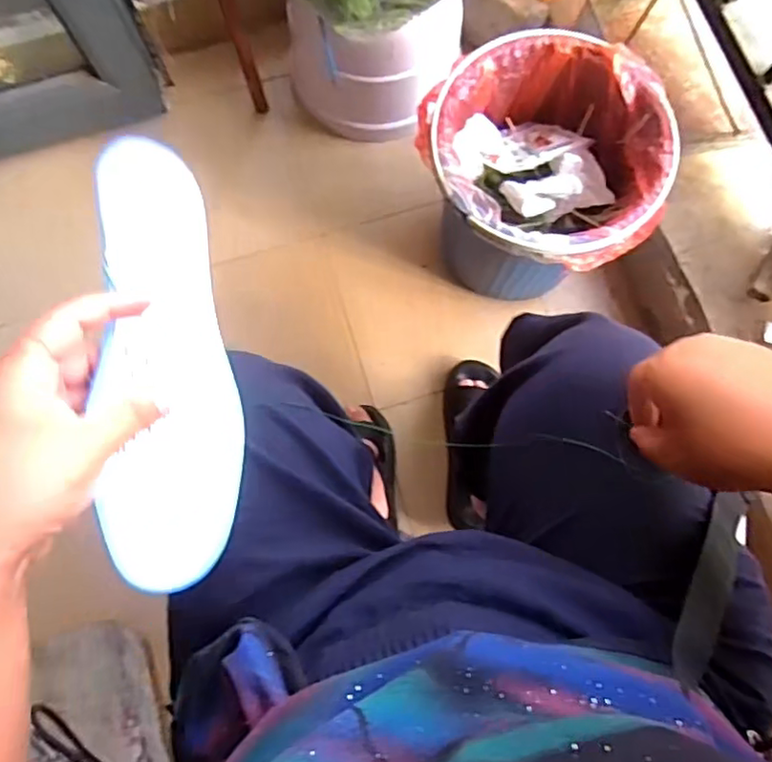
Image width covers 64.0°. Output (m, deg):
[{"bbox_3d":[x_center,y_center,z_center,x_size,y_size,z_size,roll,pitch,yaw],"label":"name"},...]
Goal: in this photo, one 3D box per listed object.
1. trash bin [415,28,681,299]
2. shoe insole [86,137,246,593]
[{"bbox_3d":[0.195,-0.258,0.854,0.278,0.266,0.282,0,77,-1],"label":"trash bin"},{"bbox_3d":[-0.119,-0.017,0.338,0.071,0.009,0.242,0,75,-34],"label":"shoe insole"}]

